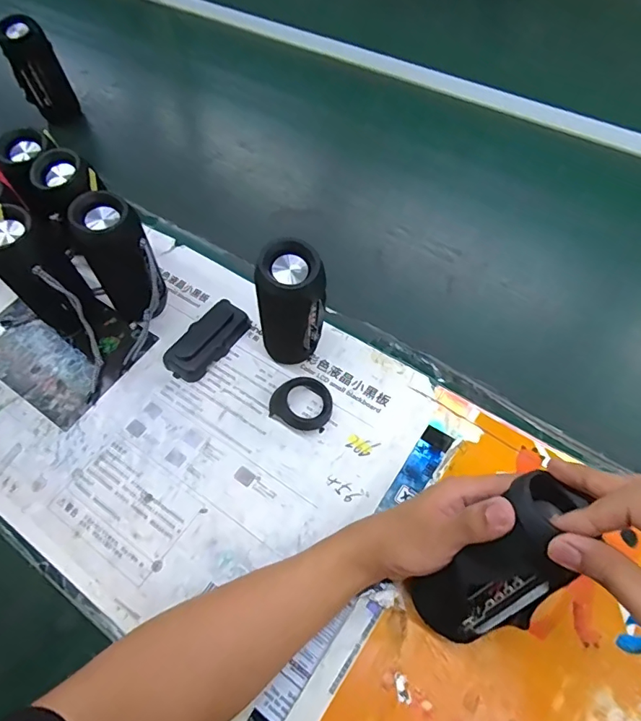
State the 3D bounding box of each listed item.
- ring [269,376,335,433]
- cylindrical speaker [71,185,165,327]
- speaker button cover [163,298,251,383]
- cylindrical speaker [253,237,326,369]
[{"bbox_3d":[-0.020,0.045,0.508,0.066,0.023,0.054,20,62,15],"label":"ring"},{"bbox_3d":[-0.218,-0.106,0.526,0.064,0.159,0.073,-39,64,-19],"label":"cylindrical speaker"},{"bbox_3d":[-0.132,-0.024,0.551,0.052,0.025,0.103,35,67,22],"label":"speaker button cover"},{"bbox_3d":[-0.025,-0.049,0.483,0.059,0.154,0.051,-40,65,-19],"label":"cylindrical speaker"}]

